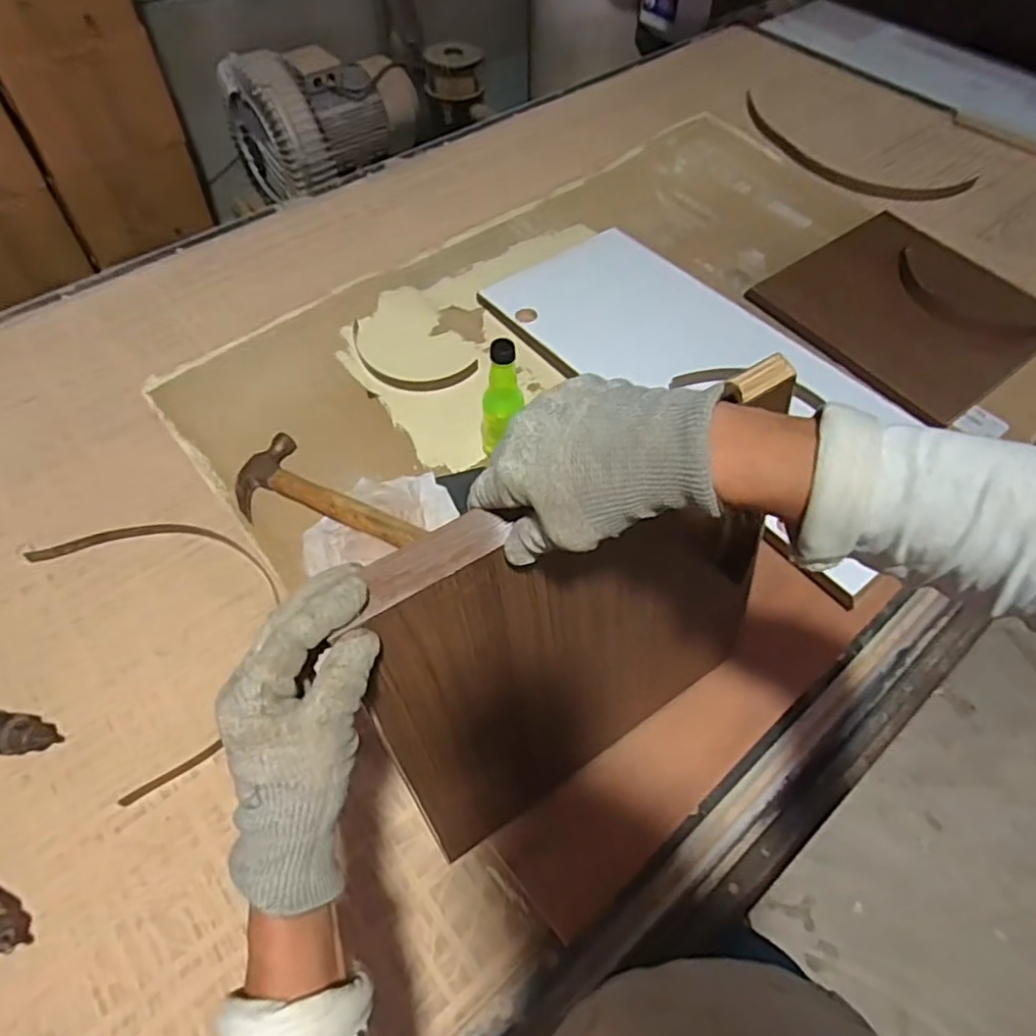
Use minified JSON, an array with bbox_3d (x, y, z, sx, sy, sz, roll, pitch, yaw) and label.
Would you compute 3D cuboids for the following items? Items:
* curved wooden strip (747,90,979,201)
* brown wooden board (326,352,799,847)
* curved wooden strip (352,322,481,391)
[{"bbox_3d":[0.678,-0.804,1.452,0.233,0.023,0.547,-36,65,-23],"label":"curved wooden strip"},{"bbox_3d":[0.058,0.109,0.558,0.355,0.380,0.037,-29,47,-19],"label":"brown wooden board"},{"bbox_3d":[-0.180,-0.244,1.061,0.220,0.015,0.096,18,58,10],"label":"curved wooden strip"}]

